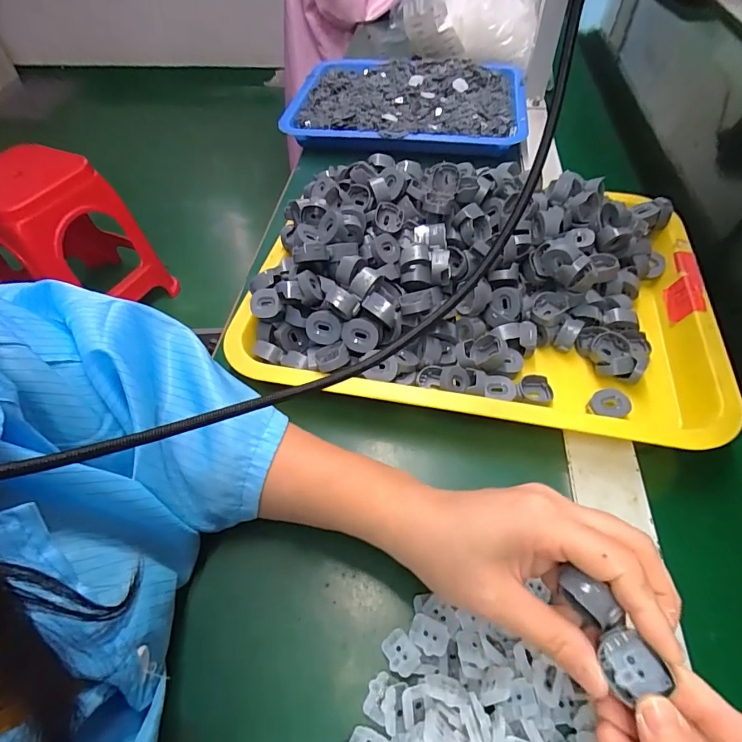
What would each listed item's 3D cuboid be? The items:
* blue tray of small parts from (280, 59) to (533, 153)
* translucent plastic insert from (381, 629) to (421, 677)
[{"bbox_3d":[0.052,-0.386,0.630,0.327,0.030,0.273,9,53,9],"label":"blue tray of small parts"},{"bbox_3d":[0.017,0.158,0.247,0.017,0.004,0.022,-32,57,-21],"label":"translucent plastic insert"}]

